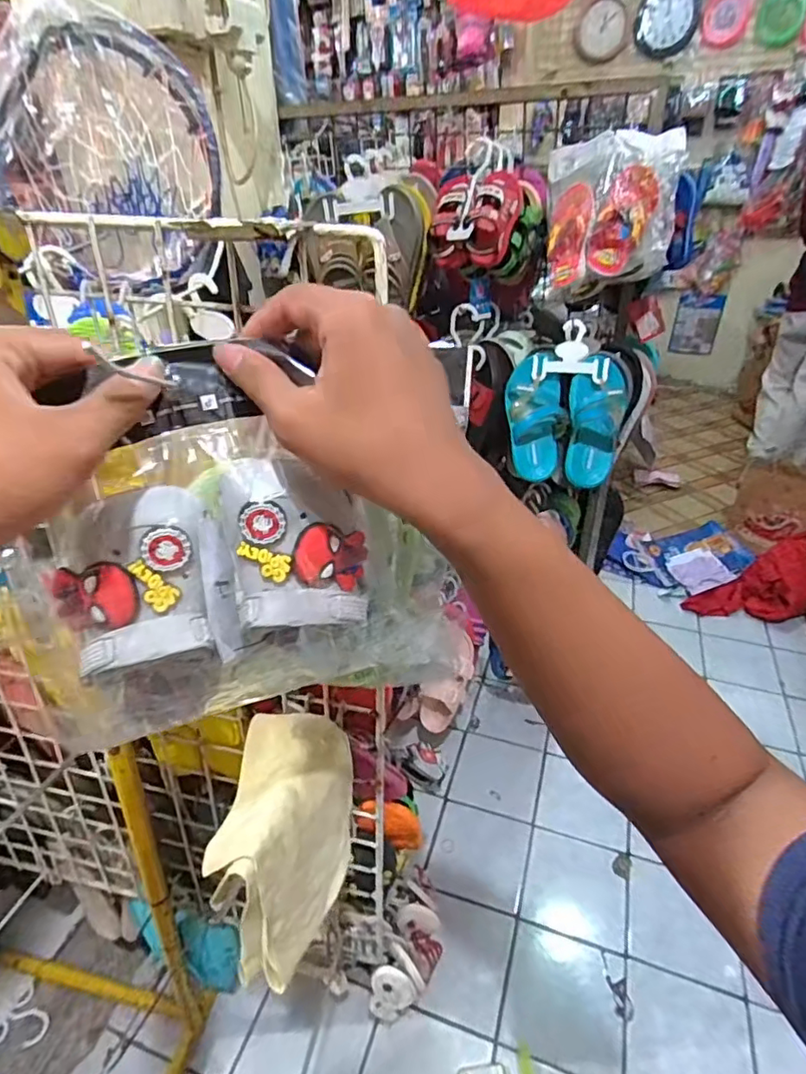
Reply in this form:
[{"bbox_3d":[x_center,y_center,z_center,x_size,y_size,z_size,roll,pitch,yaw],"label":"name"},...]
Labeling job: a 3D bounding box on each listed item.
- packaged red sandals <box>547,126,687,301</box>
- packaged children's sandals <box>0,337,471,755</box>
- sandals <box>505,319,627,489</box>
[{"bbox_3d":[0.284,-0.442,0.794,0.177,0.188,0.119,11,34,19],"label":"packaged red sandals"},{"bbox_3d":[-0.083,0.012,0.316,0.225,0.189,0.078,-15,35,-20],"label":"packaged children's sandals"},{"bbox_3d":[0.250,-0.202,0.889,0.176,0.239,0.065,5,6,14],"label":"sandals"}]

